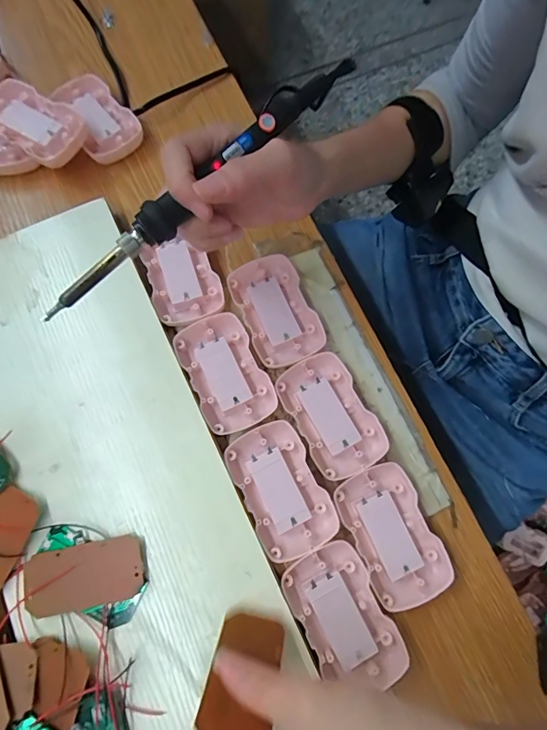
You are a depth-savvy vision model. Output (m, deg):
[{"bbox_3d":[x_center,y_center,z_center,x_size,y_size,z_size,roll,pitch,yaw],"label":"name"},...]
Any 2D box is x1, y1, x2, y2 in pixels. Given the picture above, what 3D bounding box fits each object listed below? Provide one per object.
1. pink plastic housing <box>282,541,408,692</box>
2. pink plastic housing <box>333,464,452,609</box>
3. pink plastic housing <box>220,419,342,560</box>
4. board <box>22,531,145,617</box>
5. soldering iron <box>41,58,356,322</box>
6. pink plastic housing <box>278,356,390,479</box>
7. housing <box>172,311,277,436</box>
[{"bbox_3d":[0.045,0.164,0.270,0.053,0.013,0.085,-26,75,-9],"label":"pink plastic housing"},{"bbox_3d":[0.081,0.116,0.286,0.054,0.016,0.087,-24,75,-8],"label":"pink plastic housing"},{"bbox_3d":[0.005,0.087,0.290,0.054,0.013,0.088,-25,75,-8],"label":"pink plastic housing"},{"bbox_3d":[-0.122,0.135,0.262,0.074,0.005,0.038,-11,73,-5],"label":"board"},{"bbox_3d":[-0.036,-0.106,0.232,0.228,0.019,0.016,-43,80,-9],"label":"soldering iron"},{"bbox_3d":[0.042,0.037,0.307,0.055,0.017,0.087,-28,75,-9],"label":"pink plastic housing"},{"bbox_3d":[-0.037,0.006,0.313,0.054,0.013,0.086,-25,75,-8],"label":"housing"}]

